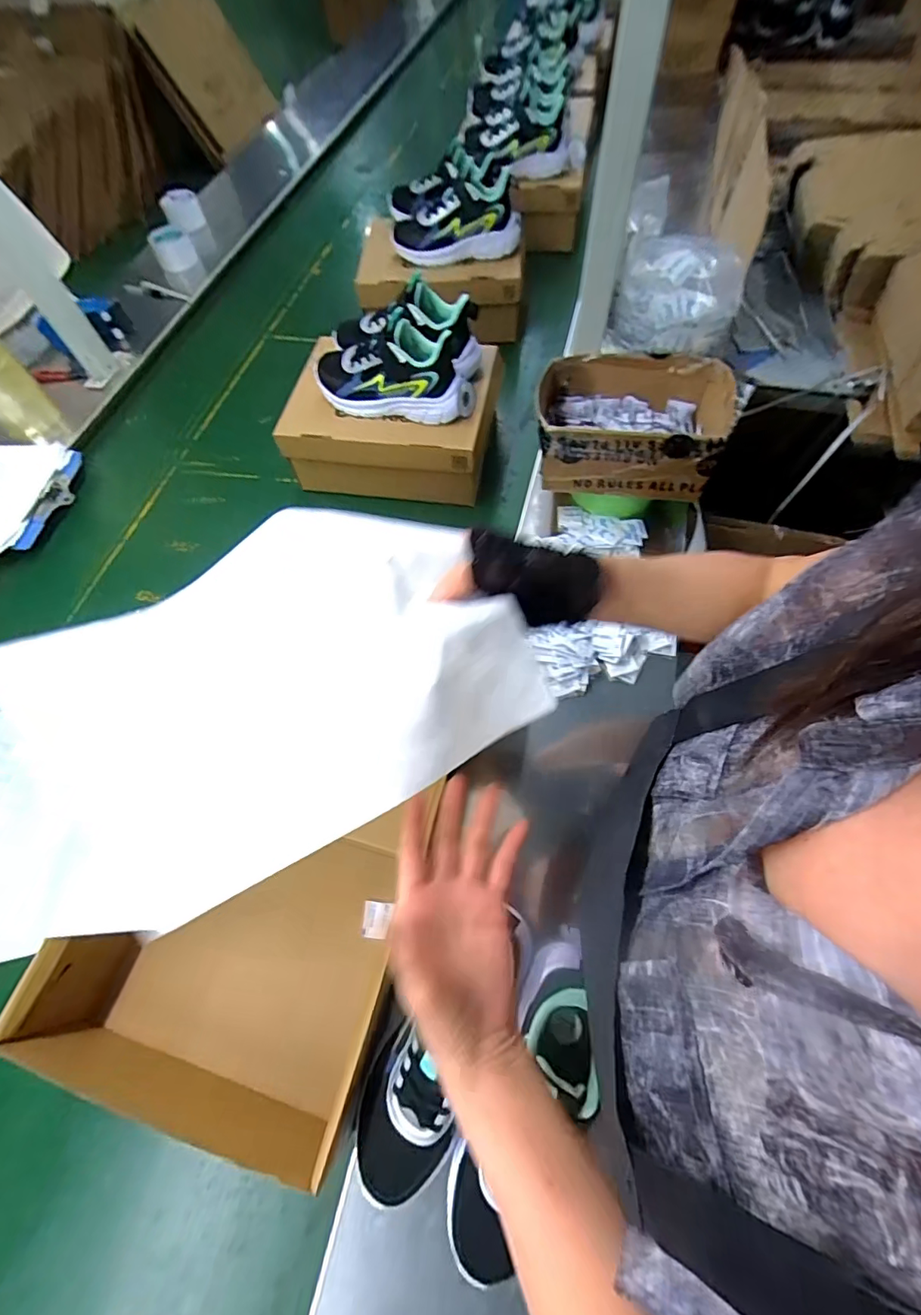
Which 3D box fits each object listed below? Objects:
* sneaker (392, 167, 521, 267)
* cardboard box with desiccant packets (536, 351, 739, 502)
[{"bbox_3d":[-0.012,-0.800,0.897,0.233,0.104,0.120,1,62,16],"label":"sneaker"},{"bbox_3d":[0.230,-0.324,0.673,0.241,0.093,0.181,7,64,7],"label":"cardboard box with desiccant packets"}]

